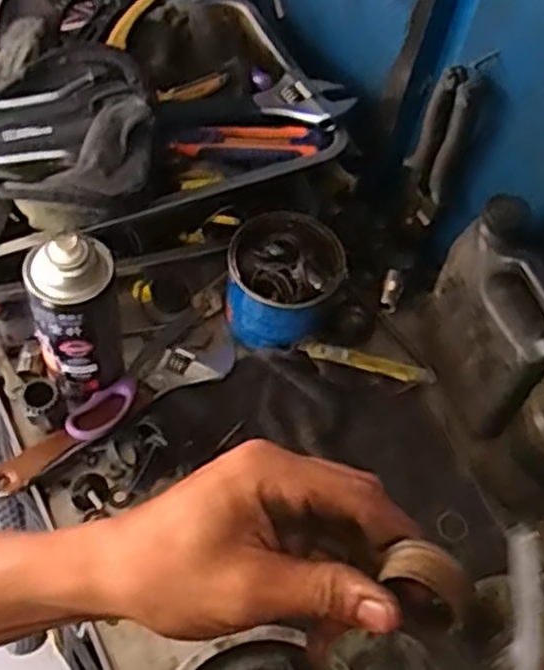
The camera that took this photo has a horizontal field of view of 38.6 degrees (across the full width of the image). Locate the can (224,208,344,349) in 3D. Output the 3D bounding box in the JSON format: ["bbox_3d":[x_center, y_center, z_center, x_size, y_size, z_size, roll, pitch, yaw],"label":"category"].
[{"bbox_3d":[0.010,-0.047,0.707,0.102,0.082,0.105,4,57,-5],"label":"can"}]

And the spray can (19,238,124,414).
[{"bbox_3d":[-0.152,-0.017,0.604,0.064,0.166,0.062,-13,60,-16],"label":"spray can"}]

